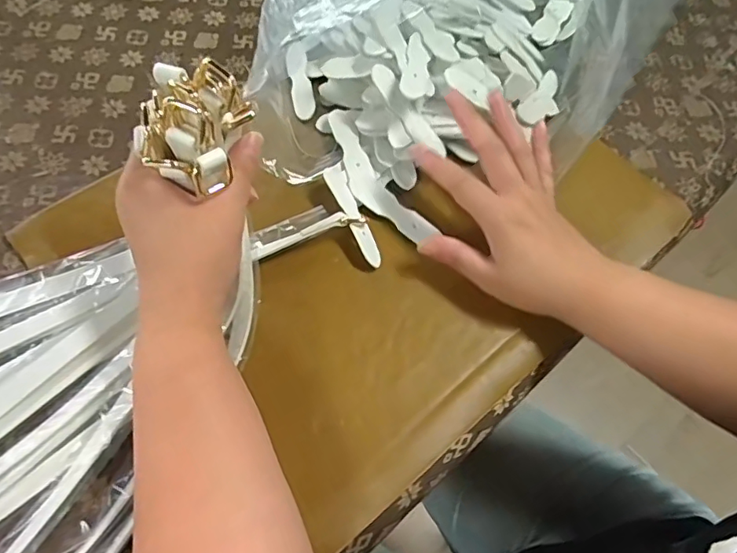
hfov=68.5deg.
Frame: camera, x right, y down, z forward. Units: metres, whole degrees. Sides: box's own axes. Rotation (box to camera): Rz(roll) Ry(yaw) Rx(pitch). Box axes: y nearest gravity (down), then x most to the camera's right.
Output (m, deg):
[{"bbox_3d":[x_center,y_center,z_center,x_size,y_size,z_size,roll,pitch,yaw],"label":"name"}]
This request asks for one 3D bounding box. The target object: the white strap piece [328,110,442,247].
[{"bbox_3d":[0.000,-0.080,0.433,0.035,0.004,0.138,-29,72,-17],"label":"white strap piece"}]

